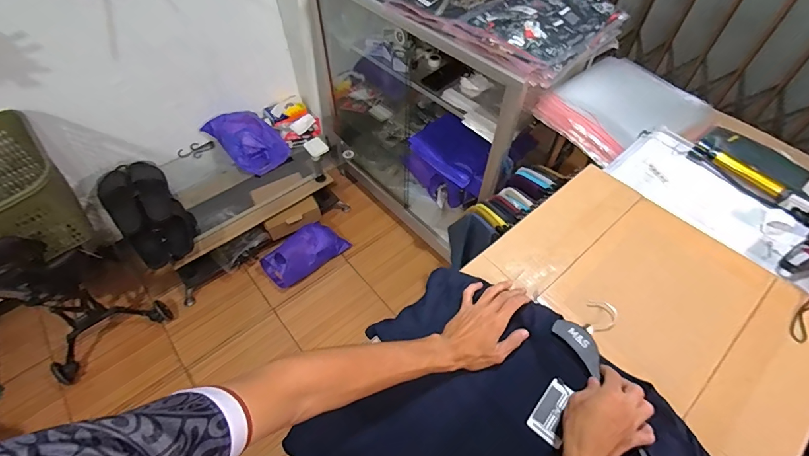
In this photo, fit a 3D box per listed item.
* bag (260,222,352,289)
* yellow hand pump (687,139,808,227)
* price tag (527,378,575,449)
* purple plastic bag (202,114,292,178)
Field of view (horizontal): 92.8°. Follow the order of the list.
[{"bbox_3d":[-0.466,0.107,1.785,0.370,0.155,0.188,-32,60,-21],"label":"bag"},{"bbox_3d":[0.719,-0.094,0.801,0.051,0.036,0.249,-29,59,-19],"label":"yellow hand pump"},{"bbox_3d":[0.216,0.262,0.550,0.047,0.004,0.085,32,61,31],"label":"price tag"},{"bbox_3d":[-0.686,-0.396,1.708,0.235,0.156,0.297,-39,63,-24],"label":"purple plastic bag"}]

